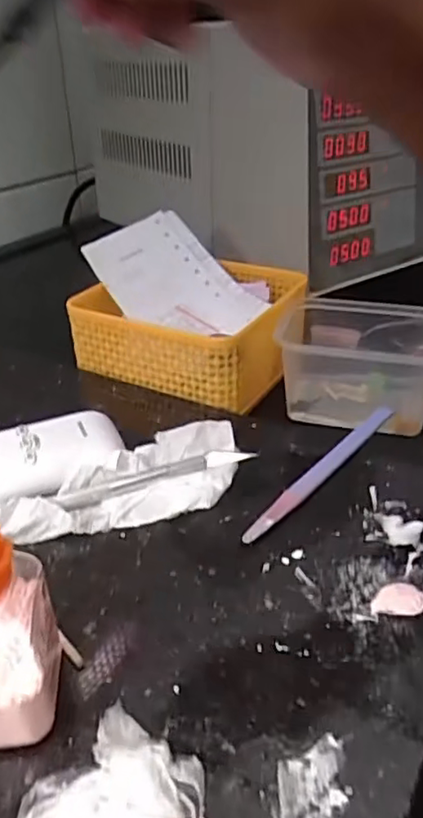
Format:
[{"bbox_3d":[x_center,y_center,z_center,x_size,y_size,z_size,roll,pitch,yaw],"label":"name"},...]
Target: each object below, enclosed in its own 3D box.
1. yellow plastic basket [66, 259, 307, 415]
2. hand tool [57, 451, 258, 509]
[{"bbox_3d":[-0.009,-0.058,0.428,0.140,0.056,0.129,13,34,22],"label":"yellow plastic basket"},{"bbox_3d":[-0.025,0.032,0.293,0.095,0.004,0.009,-14,62,-13],"label":"hand tool"}]

